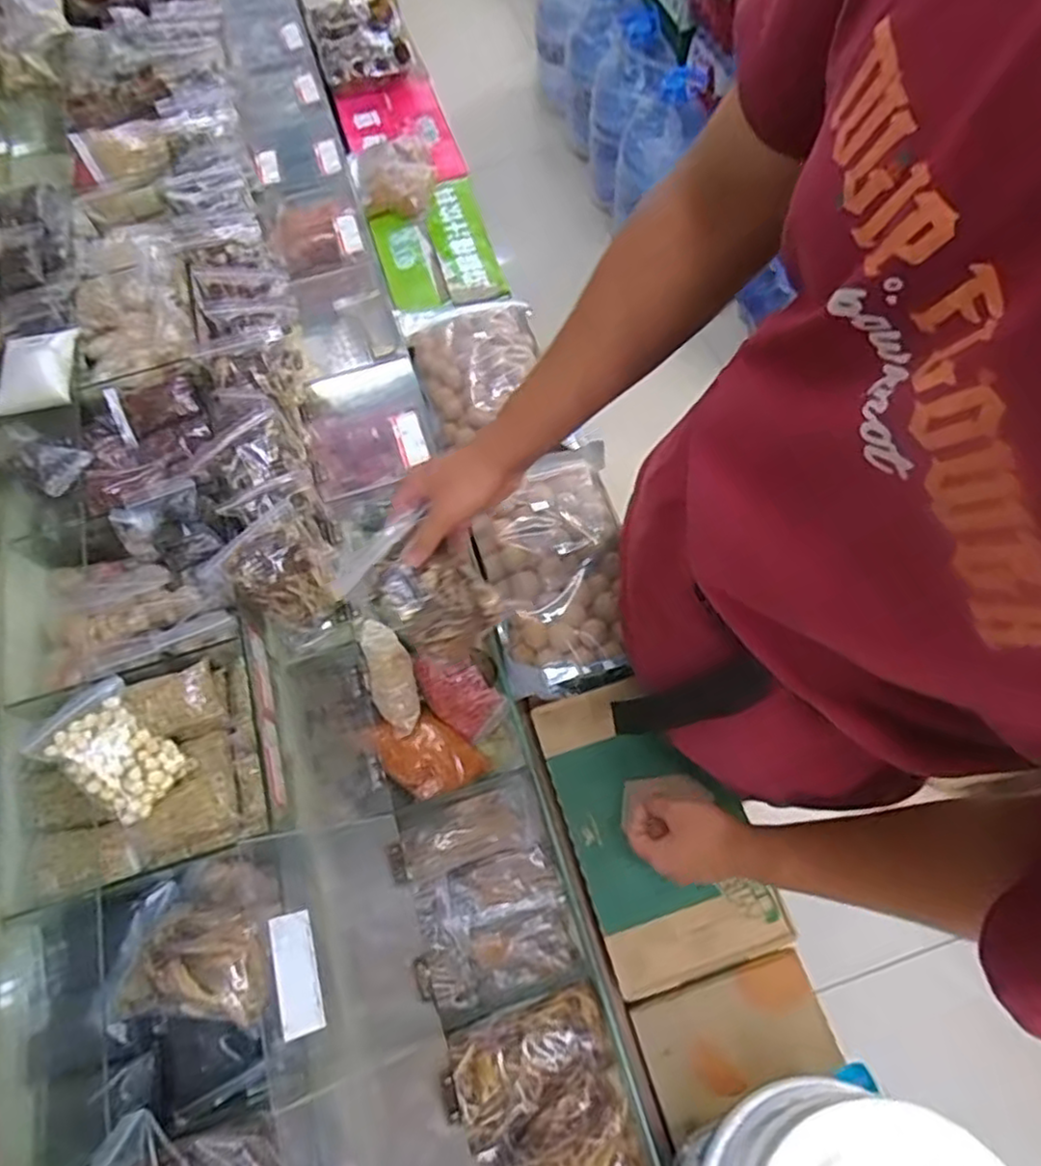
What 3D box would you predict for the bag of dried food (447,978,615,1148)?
[{"bbox_3d":[0.013,0.463,0.670,0.147,0.058,0.087,-19,66,-5],"label":"bag of dried food"}]

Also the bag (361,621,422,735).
[{"bbox_3d":[-0.148,0.107,0.785,0.052,0.054,0.129,-17,93,-4],"label":"bag"}]

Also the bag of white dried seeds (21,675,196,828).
[{"bbox_3d":[-0.394,0.162,0.667,0.127,0.032,0.088,40,46,-2],"label":"bag of white dried seeds"}]

